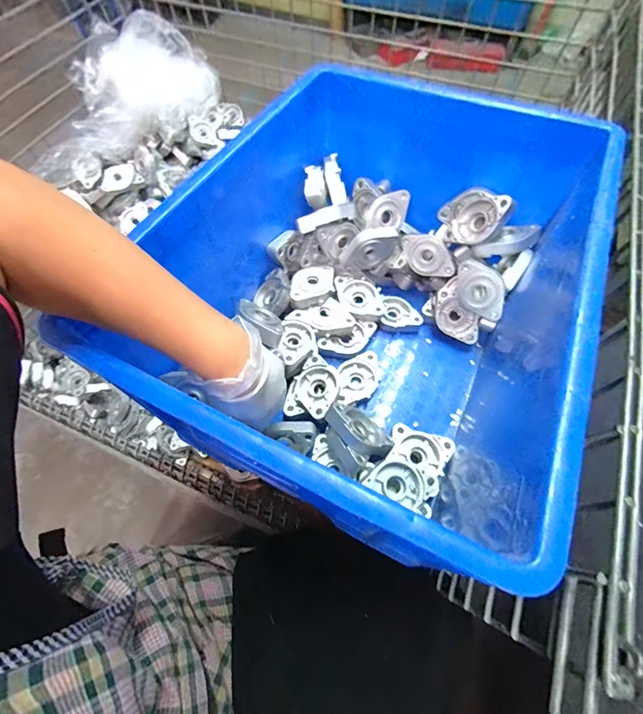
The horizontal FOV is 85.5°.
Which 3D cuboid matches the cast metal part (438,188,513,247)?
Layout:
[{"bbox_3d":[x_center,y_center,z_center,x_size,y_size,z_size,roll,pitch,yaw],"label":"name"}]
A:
[{"bbox_3d":[0.225,-0.212,0.522,0.023,0.090,0.089,-15,58,-45],"label":"cast metal part"}]

